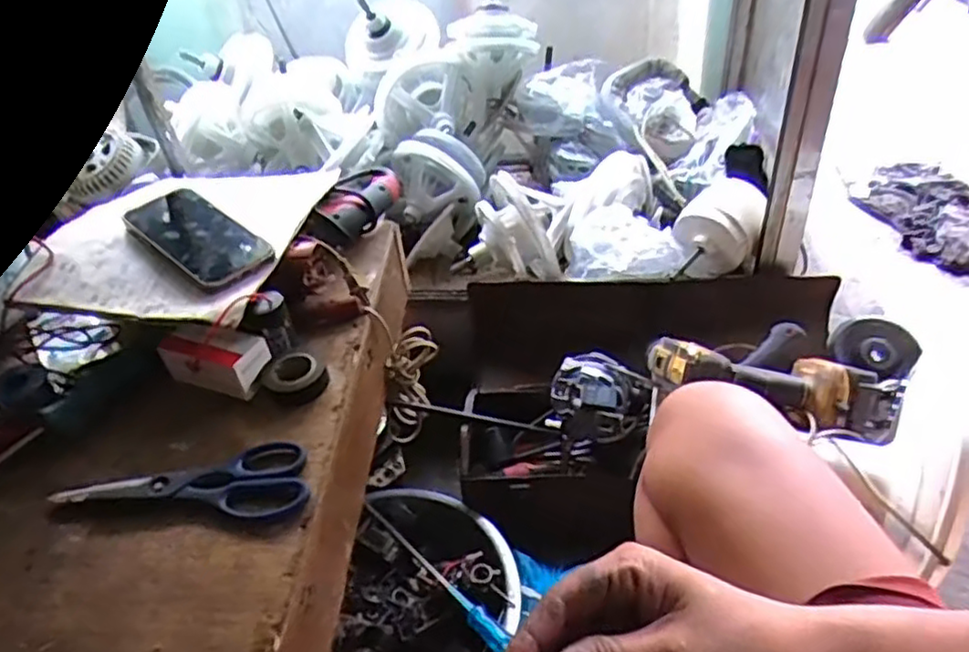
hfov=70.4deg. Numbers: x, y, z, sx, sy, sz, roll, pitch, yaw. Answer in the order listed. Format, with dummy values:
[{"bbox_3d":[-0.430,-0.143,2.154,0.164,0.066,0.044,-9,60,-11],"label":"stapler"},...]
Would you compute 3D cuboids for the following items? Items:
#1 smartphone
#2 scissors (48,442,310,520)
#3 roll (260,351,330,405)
[{"bbox_3d":[-0.285,-0.089,0.678,0.153,0.013,0.078,34,59,23],"label":"smartphone"},{"bbox_3d":[-0.235,0.121,0.558,0.201,0.012,0.070,1,39,9],"label":"scissors"},{"bbox_3d":[-0.174,0.045,0.635,0.054,0.023,0.054,-4,39,3],"label":"roll"}]

